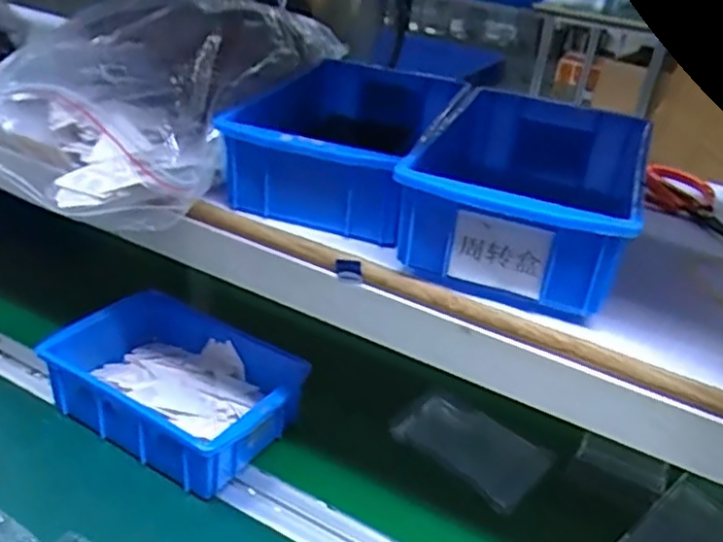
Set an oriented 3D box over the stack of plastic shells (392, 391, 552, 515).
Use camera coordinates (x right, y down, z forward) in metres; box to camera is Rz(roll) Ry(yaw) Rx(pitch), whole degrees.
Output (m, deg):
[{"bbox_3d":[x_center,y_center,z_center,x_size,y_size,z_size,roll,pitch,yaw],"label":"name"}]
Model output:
[{"bbox_3d":[0.098,0.160,0.616,0.124,0.029,0.071,27,36,31],"label":"stack of plastic shells"}]

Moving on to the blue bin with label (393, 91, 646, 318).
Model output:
[{"bbox_3d":[0.107,-0.052,0.453,0.139,0.072,0.193,13,31,11],"label":"blue bin with label"}]

